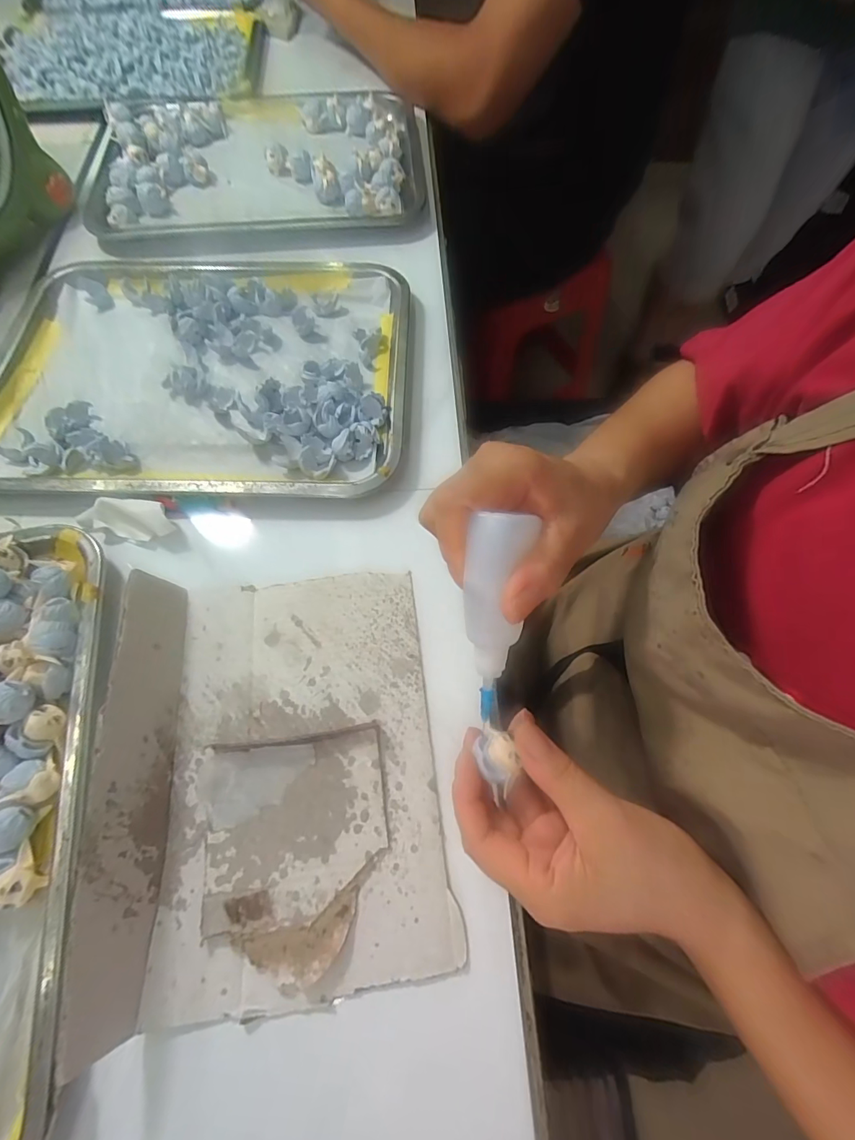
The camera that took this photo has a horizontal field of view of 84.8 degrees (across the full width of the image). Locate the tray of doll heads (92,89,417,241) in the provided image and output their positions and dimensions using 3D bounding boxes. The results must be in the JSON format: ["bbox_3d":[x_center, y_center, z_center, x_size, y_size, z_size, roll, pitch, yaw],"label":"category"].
[{"bbox_3d":[-0.183,-0.462,0.518,0.342,0.026,0.264,-3,67,-3],"label":"tray of doll heads"}]

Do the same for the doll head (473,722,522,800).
[{"bbox_3d":[0.036,0.096,0.240,0.022,0.016,0.026,26,69,10],"label":"doll head"}]

